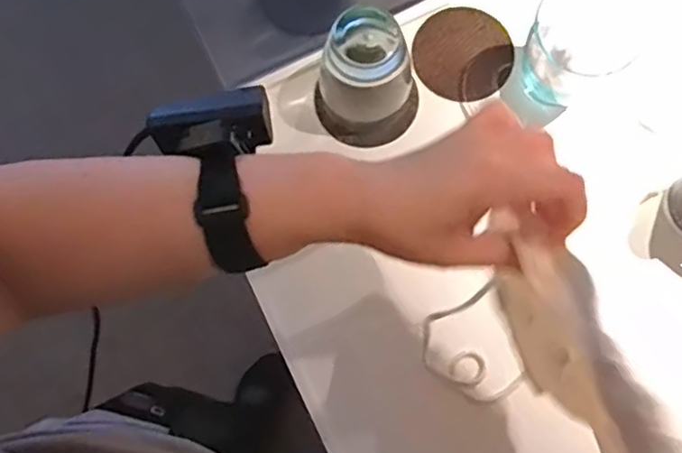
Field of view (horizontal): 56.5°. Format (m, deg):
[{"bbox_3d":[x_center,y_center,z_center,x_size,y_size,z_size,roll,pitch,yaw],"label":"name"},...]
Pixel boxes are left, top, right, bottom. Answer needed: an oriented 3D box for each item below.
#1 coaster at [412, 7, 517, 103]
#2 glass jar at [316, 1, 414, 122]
[{"bbox_3d":[0.116,-0.165,0.608,0.090,0.006,0.092,-2,76,6],"label":"coaster"},{"bbox_3d":[0.023,-0.136,0.556,0.066,0.094,0.062,0,79,0],"label":"glass jar"}]

